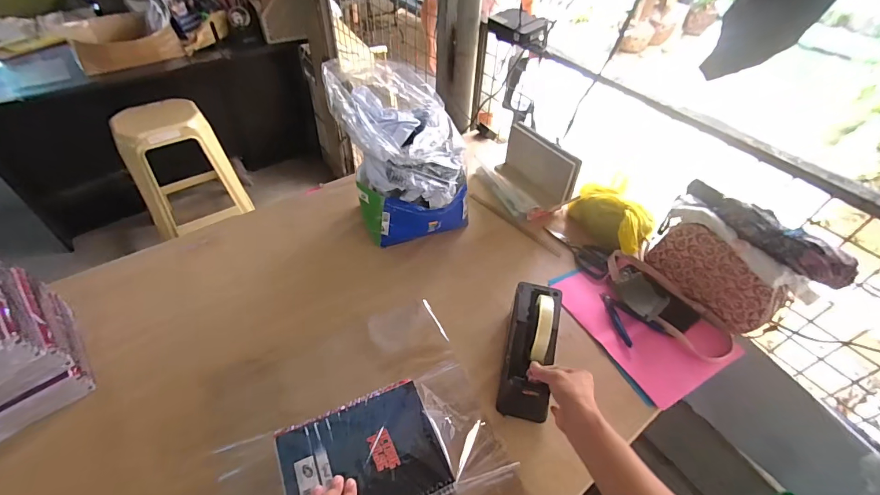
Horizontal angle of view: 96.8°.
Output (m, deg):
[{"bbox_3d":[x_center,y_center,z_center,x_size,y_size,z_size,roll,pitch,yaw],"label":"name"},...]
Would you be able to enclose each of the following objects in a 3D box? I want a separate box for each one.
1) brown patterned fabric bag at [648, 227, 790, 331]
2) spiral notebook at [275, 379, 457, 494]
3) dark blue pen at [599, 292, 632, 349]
[{"bbox_3d":[0.518,0.051,0.744,0.040,0.132,0.224,-31,56,-28],"label":"brown patterned fabric bag"},{"bbox_3d":[-0.100,0.281,0.518,0.199,0.019,0.154,-17,50,-18],"label":"spiral notebook"},{"bbox_3d":[0.327,0.131,0.725,0.016,0.010,0.116,-2,47,-5],"label":"dark blue pen"}]

